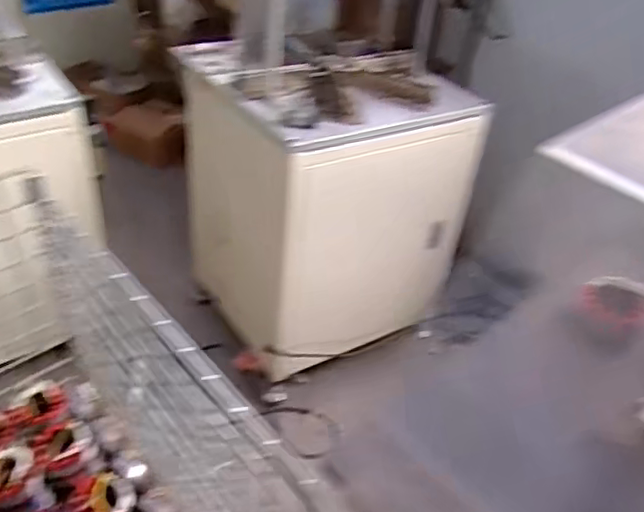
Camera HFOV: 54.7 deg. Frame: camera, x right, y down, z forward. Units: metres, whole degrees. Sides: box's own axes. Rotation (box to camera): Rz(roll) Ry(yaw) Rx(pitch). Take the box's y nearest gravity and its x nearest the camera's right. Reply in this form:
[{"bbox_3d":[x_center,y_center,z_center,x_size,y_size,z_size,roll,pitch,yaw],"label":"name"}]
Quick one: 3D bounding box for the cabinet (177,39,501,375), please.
[{"bbox_3d":[0.012,-0.171,1.616,0.573,0.649,0.527,-19,44,-28],"label":"cabinet"}]

